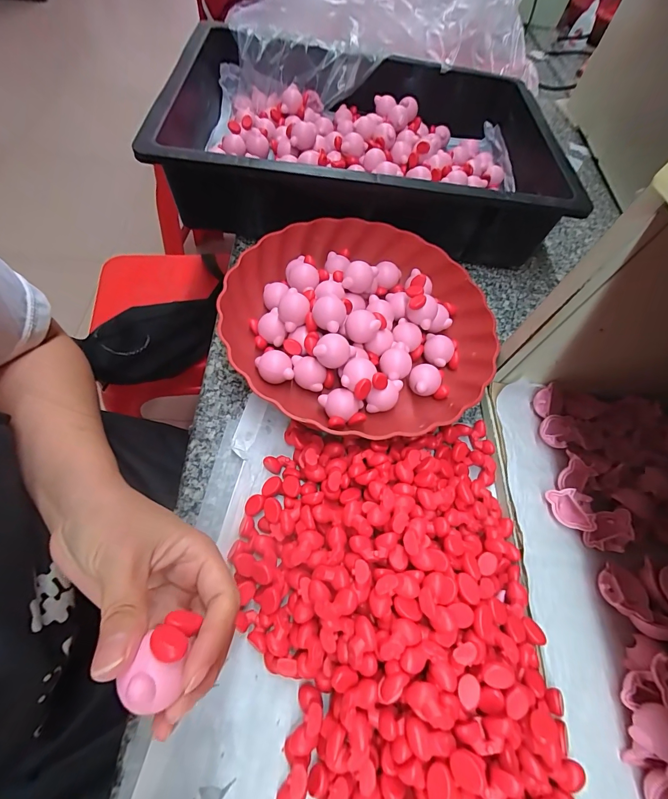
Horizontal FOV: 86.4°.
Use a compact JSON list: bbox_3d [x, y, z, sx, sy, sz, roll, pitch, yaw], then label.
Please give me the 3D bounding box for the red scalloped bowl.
[{"bbox_3d":[0.022,-0.073,0.335,0.246,0.043,0.228,-6,62,-11],"label":"red scalloped bowl"}]

